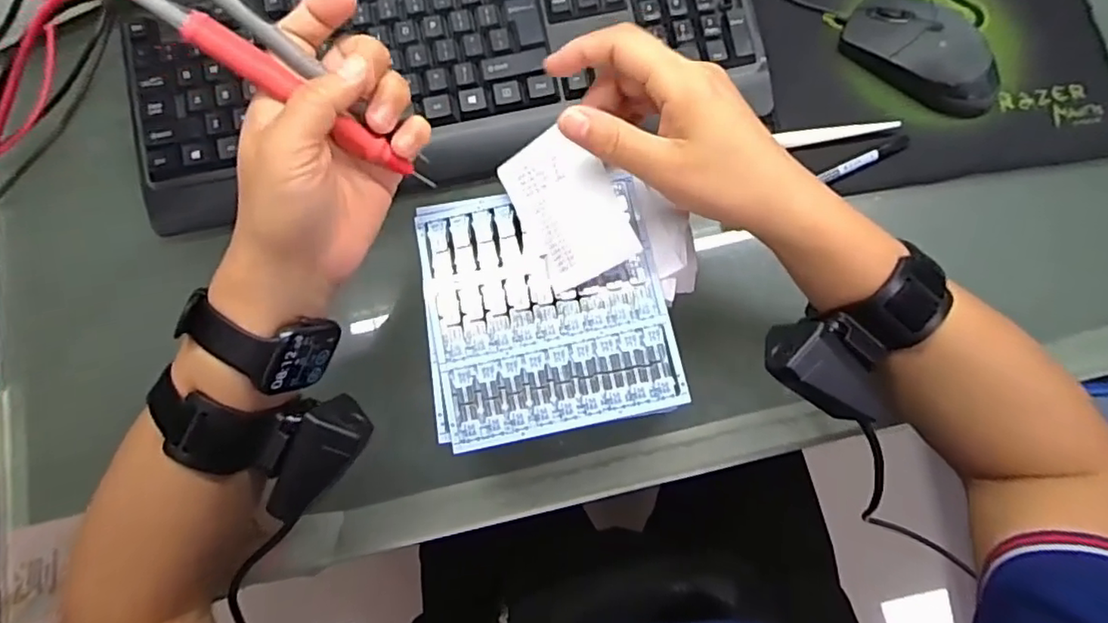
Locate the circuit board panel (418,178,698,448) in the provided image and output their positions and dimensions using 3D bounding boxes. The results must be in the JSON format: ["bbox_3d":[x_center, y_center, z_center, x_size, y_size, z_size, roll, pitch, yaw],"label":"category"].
[{"bbox_3d":[-0.005,-0.003,0.340,0.134,0.007,0.137,-10,77,-1],"label":"circuit board panel"}]

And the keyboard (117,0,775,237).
[{"bbox_3d":[-0.075,-0.177,0.437,0.440,0.046,0.167,-12,85,-2],"label":"keyboard"}]

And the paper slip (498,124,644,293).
[{"bbox_3d":[0.007,-0.057,0.335,0.057,0.005,0.082,-27,87,21],"label":"paper slip"}]

